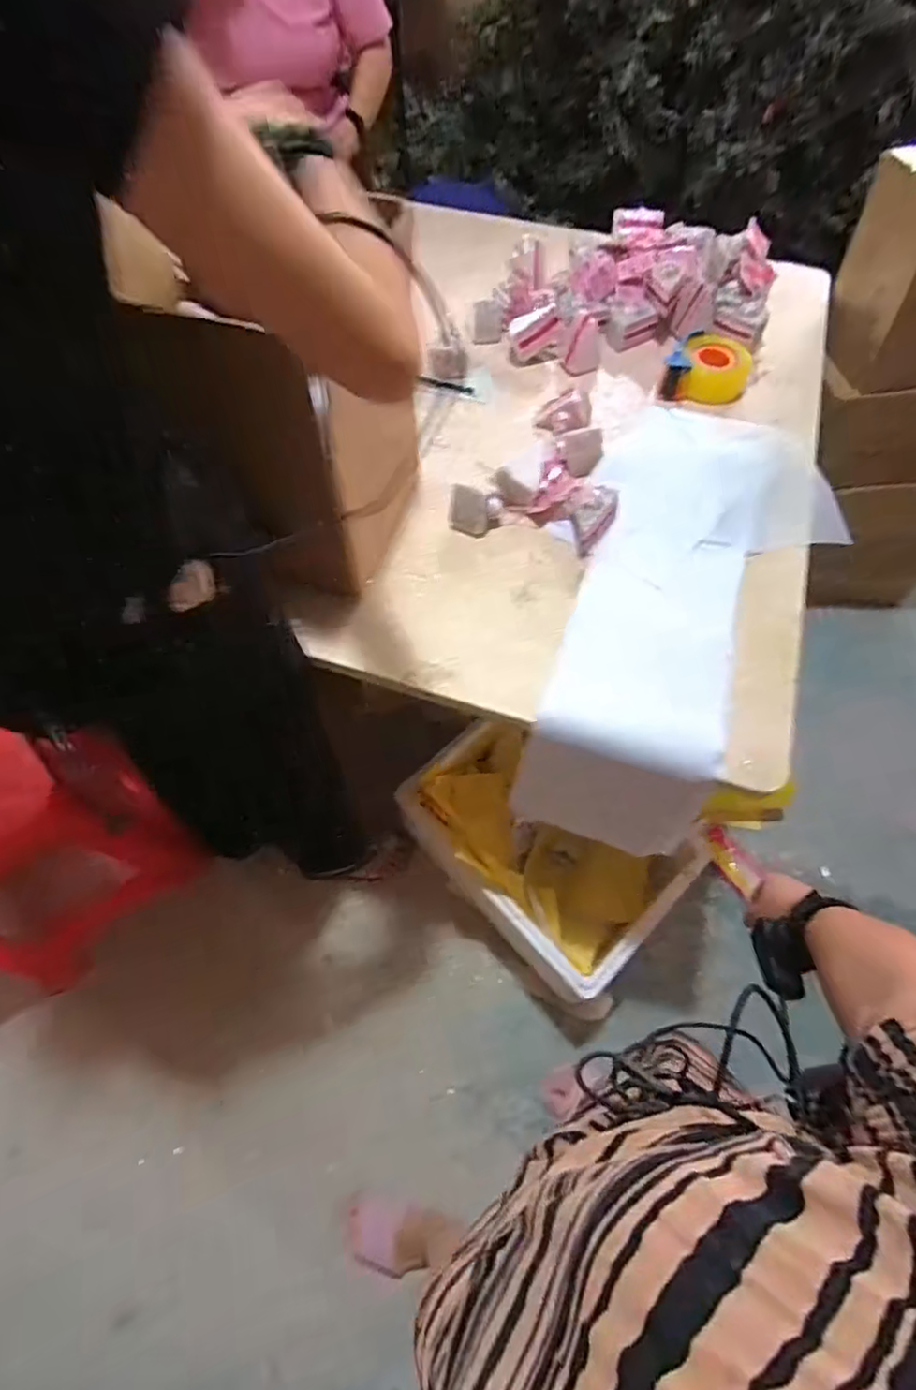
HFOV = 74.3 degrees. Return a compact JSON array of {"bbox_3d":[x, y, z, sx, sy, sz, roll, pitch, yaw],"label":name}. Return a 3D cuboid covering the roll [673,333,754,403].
[{"bbox_3d":[0.443,-0.563,1.031,0.116,0.074,0.117,0,61,0],"label":"roll"}]

